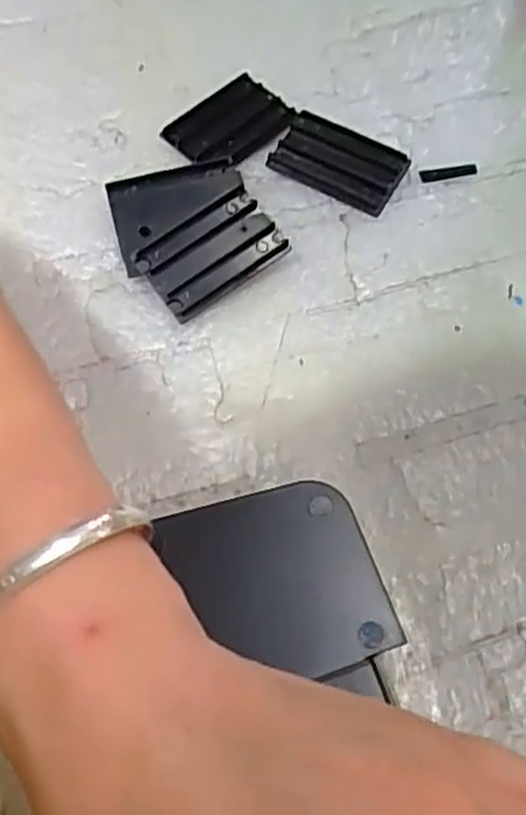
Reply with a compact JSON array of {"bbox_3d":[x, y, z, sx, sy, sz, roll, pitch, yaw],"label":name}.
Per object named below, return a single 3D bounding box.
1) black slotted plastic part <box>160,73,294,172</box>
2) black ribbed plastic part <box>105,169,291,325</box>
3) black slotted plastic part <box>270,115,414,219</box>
[{"bbox_3d":[-0.014,-0.126,0.347,0.039,0.013,0.055,40,69,16],"label":"black slotted plastic part"},{"bbox_3d":[-0.031,-0.074,0.317,0.056,0.020,0.066,-34,70,-17],"label":"black ribbed plastic part"},{"bbox_3d":[0.032,-0.107,0.338,0.055,0.013,0.034,23,66,9],"label":"black slotted plastic part"}]

